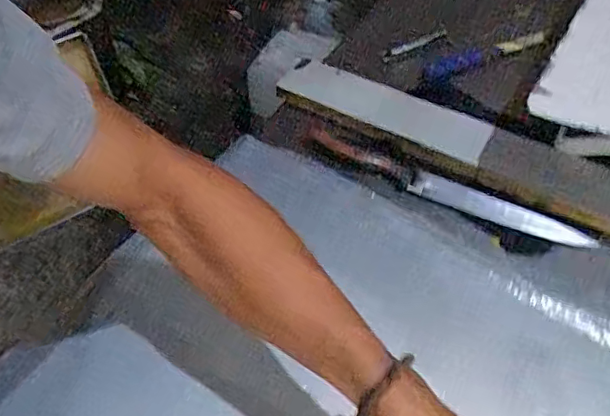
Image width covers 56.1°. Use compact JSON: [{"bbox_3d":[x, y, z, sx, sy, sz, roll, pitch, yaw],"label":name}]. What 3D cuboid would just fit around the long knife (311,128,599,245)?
[{"bbox_3d":[0.145,-0.022,0.610,0.309,0.014,0.030,22,55,16],"label":"long knife"}]

